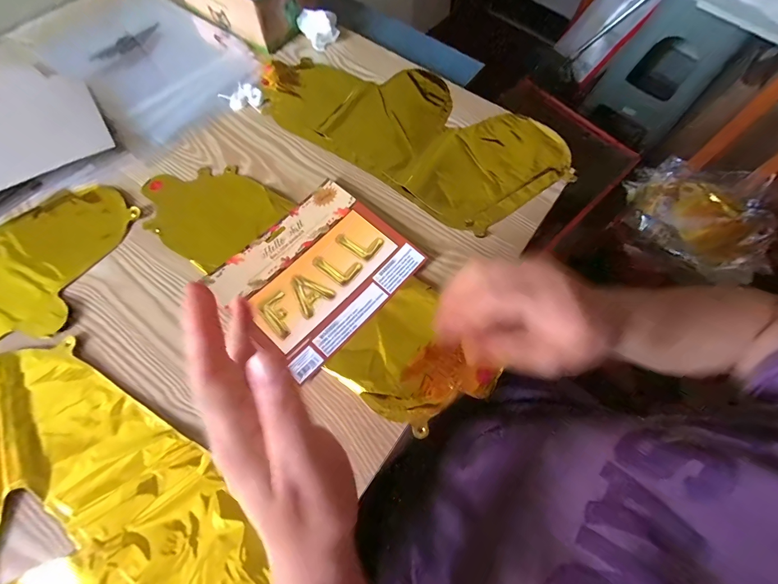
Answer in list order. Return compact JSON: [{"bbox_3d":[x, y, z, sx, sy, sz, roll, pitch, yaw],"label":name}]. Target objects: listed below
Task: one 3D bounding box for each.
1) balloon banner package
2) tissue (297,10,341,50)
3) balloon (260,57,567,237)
[{"bbox_3d":[-0.079,-0.025,0.368,0.160,0.011,0.186,42,72,14],"label":"balloon banner package"},{"bbox_3d":[-0.103,-0.408,0.508,0.057,0.033,0.045,-37,74,-15],"label":"tissue"},{"bbox_3d":[0.023,-0.232,0.453,0.411,0.009,0.198,34,71,11],"label":"balloon"}]

